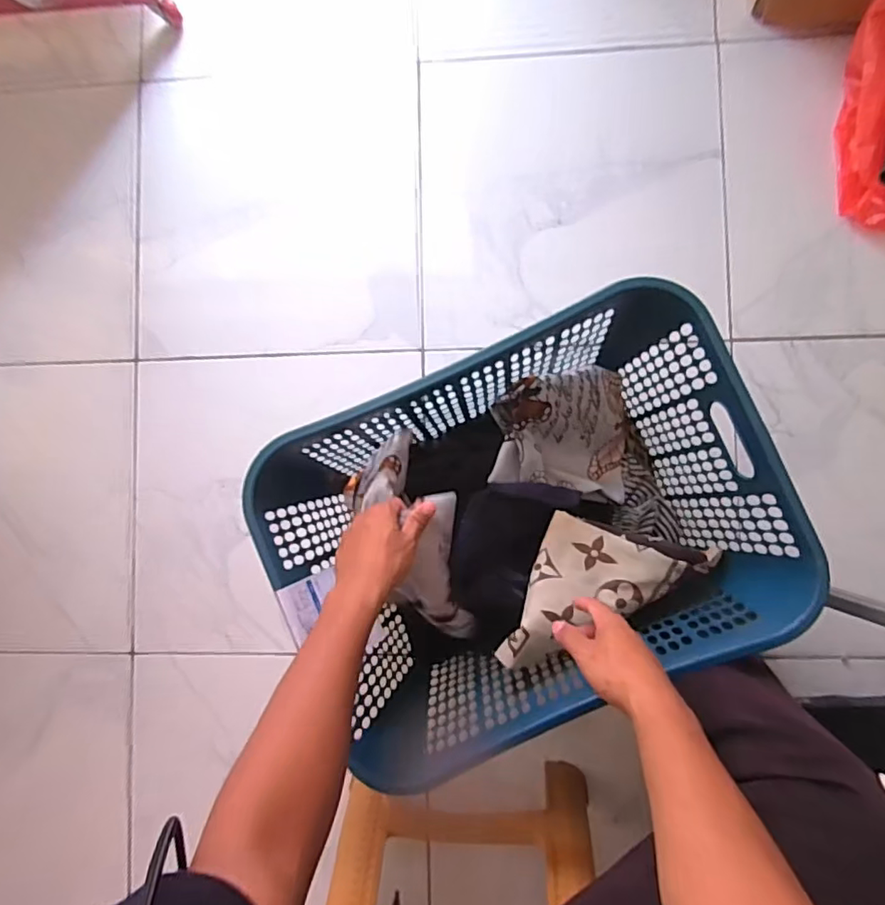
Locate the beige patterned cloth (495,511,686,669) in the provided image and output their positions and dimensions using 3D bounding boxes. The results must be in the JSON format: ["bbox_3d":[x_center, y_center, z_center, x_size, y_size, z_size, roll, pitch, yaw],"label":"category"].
[{"bbox_3d":[0.184,0.193,0.707,0.165,0.028,0.197,23,69,11],"label":"beige patterned cloth"}]

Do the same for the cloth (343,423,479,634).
[{"bbox_3d":[-0.024,0.113,0.712,0.111,0.116,0.269,-23,93,3],"label":"cloth"}]

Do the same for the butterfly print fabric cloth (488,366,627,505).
[{"bbox_3d":[0.180,-0.023,0.816,0.215,0.124,0.187,-2,87,4],"label":"butterfly print fabric cloth"}]

